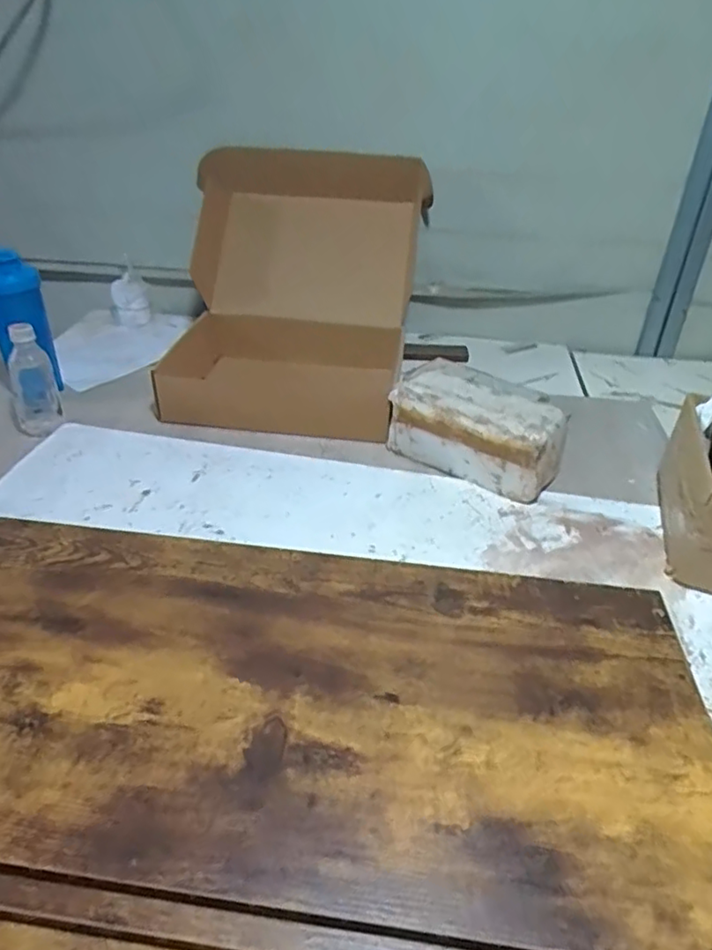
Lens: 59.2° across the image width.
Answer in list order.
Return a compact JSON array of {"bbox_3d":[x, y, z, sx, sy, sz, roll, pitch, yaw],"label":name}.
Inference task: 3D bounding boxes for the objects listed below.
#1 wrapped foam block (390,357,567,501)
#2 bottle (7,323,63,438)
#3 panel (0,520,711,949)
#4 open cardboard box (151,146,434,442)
[{"bbox_3d":[0.167,-0.059,0.862,0.223,0.106,0.115,26,40,30],"label":"wrapped foam block"},{"bbox_3d":[-0.465,-0.138,0.891,0.064,0.145,0.057,-16,38,-25],"label":"bottle"},{"bbox_3d":[-0.052,0.144,0.438,0.571,0.011,0.270,7,35,6],"label":"panel"},{"bbox_3d":[-0.100,-0.312,1.102,0.420,0.424,0.451,0,34,-4],"label":"open cardboard box"}]

